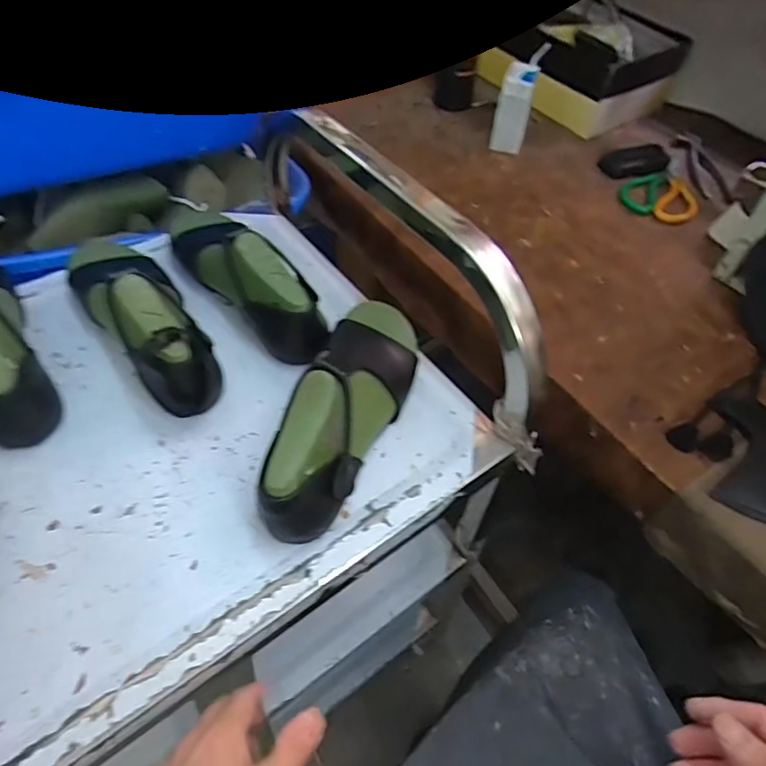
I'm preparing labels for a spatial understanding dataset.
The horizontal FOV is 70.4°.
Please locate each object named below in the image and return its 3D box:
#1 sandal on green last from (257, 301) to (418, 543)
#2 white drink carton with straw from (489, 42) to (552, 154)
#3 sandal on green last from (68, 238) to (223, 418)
[{"bbox_3d":[-0.024,0.014,0.448,0.075,0.098,0.234,13,51,6],"label":"sandal on green last"},{"bbox_3d":[0.202,-0.420,0.821,0.049,0.120,0.065,22,53,13],"label":"white drink carton with straw"},{"bbox_3d":[-0.221,-0.066,0.501,0.083,0.096,0.236,-25,57,-23],"label":"sandal on green last"}]

